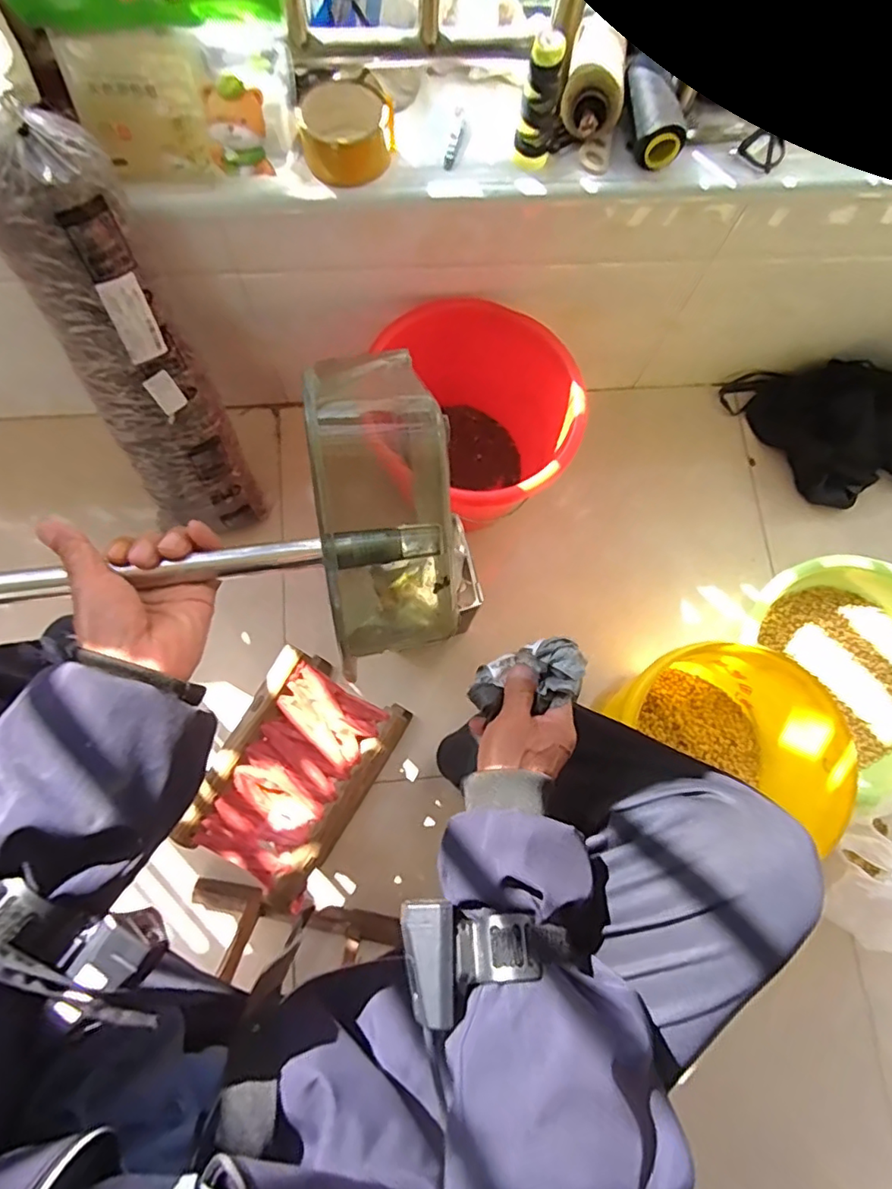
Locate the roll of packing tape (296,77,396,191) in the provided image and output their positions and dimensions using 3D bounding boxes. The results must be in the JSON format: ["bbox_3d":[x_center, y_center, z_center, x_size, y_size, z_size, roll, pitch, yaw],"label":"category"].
[{"bbox_3d":[-0.105,-0.489,0.599,0.097,0.051,0.096,-13,79,-6],"label":"roll of packing tape"}]

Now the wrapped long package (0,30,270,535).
[{"bbox_3d":[-0.358,-0.264,0.656,0.134,0.552,0.084,-9,57,-3],"label":"wrapped long package"}]

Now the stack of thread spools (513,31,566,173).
[{"bbox_3d":[0.091,-0.484,0.565,0.035,0.106,0.033,11,77,-1],"label":"stack of thread spools"}]

